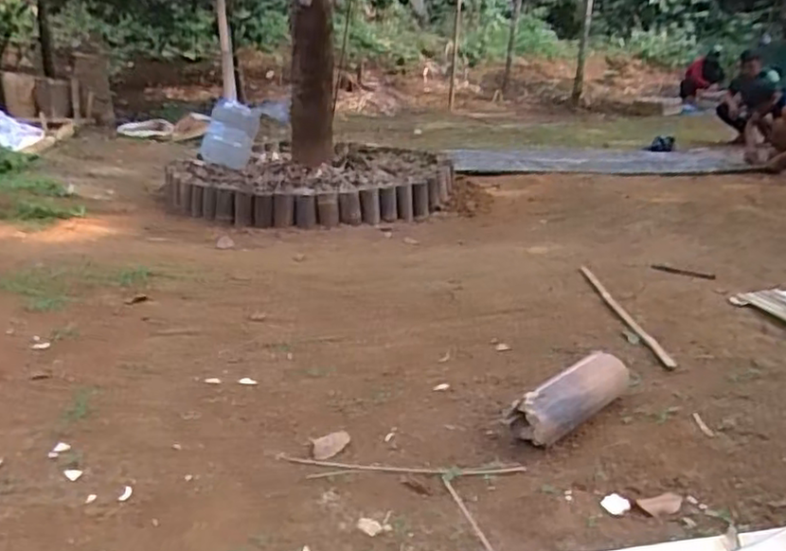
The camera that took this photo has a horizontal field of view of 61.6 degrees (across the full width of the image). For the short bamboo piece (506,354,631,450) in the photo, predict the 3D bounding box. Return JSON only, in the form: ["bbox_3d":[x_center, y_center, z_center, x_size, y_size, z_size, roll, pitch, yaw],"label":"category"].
[{"bbox_3d":[0.384,0.257,1.394,0.351,0.109,0.099,-14,24,-38],"label":"short bamboo piece"}]

